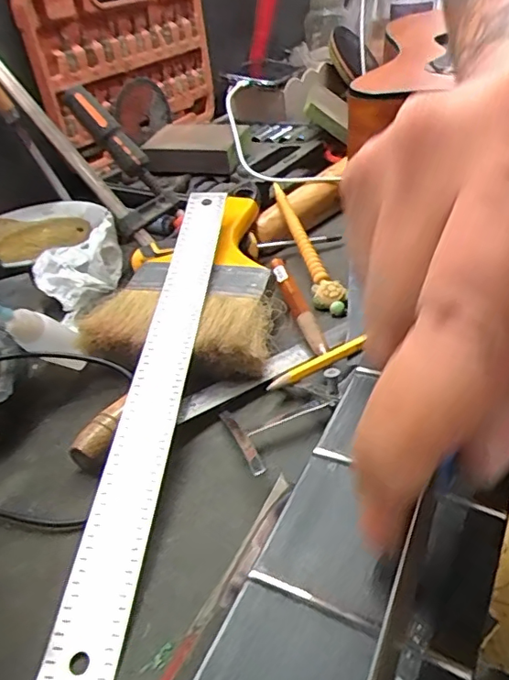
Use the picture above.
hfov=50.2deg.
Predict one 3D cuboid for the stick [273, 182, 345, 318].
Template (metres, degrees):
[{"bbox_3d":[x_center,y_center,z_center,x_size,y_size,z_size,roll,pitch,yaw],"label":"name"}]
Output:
[{"bbox_3d":[0.041,-0.079,0.428,0.021,0.024,0.160,-10,37,-4],"label":"stick"}]

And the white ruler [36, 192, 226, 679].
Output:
[{"bbox_3d":[-0.052,0.012,0.305,0.028,0.005,0.324,2,48,6],"label":"white ruler"}]

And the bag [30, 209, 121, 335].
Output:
[{"bbox_3d":[-0.138,-0.055,0.420,0.058,0.041,0.090,-6,37,1],"label":"bag"}]

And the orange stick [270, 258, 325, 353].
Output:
[{"bbox_3d":[0.029,-0.029,0.377,0.013,0.009,0.122,-11,37,-6],"label":"orange stick"}]

